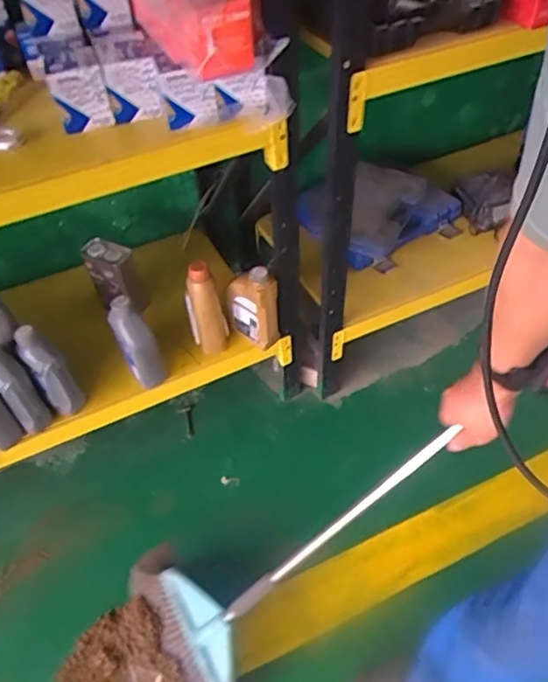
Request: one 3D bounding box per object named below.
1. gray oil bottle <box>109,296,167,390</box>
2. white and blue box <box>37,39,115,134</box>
[{"bbox_3d":[-0.288,0.006,1.179,0.083,0.219,0.074,-25,51,-17],"label":"gray oil bottle"},{"bbox_3d":[-0.317,-0.406,0.902,0.085,0.092,0.128,-18,49,-12],"label":"white and blue box"}]

